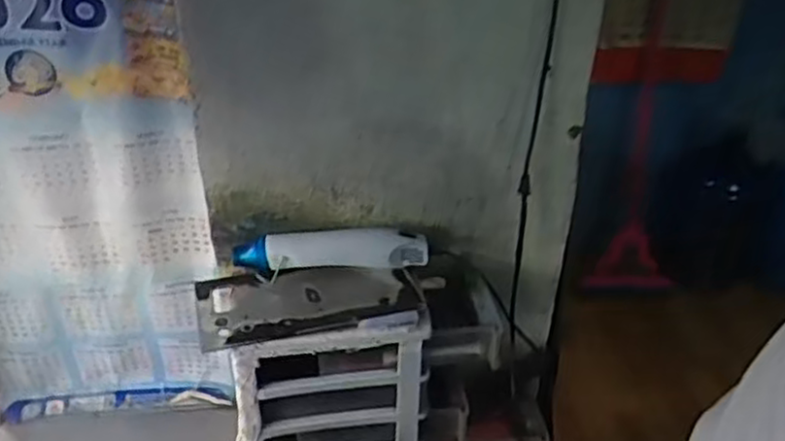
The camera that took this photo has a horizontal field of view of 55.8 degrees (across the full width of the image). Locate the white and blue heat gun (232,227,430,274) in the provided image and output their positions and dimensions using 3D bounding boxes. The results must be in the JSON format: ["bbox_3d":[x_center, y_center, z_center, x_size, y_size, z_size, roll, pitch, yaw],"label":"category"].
[{"bbox_3d":[-0.070,0.033,0.861,0.220,0.046,0.036,-2,36,-3],"label":"white and blue heat gun"}]

